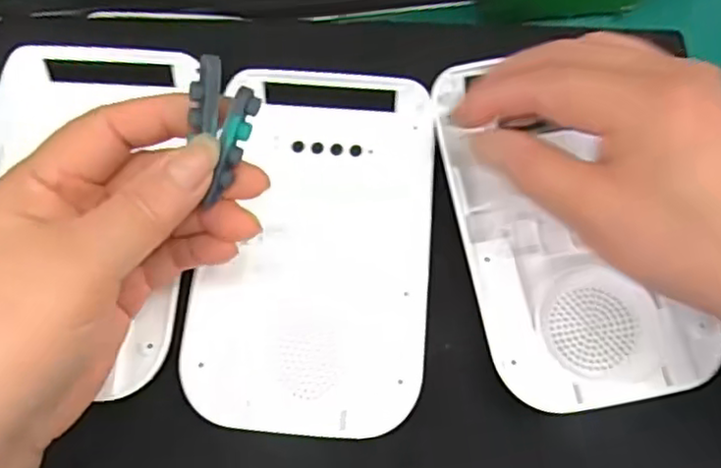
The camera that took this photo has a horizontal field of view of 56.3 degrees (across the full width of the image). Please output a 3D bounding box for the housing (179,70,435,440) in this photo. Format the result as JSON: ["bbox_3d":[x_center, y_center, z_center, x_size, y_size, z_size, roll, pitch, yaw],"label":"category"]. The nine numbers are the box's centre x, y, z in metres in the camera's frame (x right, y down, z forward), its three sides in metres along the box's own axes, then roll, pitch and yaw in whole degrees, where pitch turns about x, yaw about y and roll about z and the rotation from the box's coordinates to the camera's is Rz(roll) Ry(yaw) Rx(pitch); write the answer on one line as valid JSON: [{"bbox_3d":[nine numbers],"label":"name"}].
[{"bbox_3d":[-0.019,0.004,0.289,0.096,0.020,0.156,4,68,1],"label":"housing"}]

